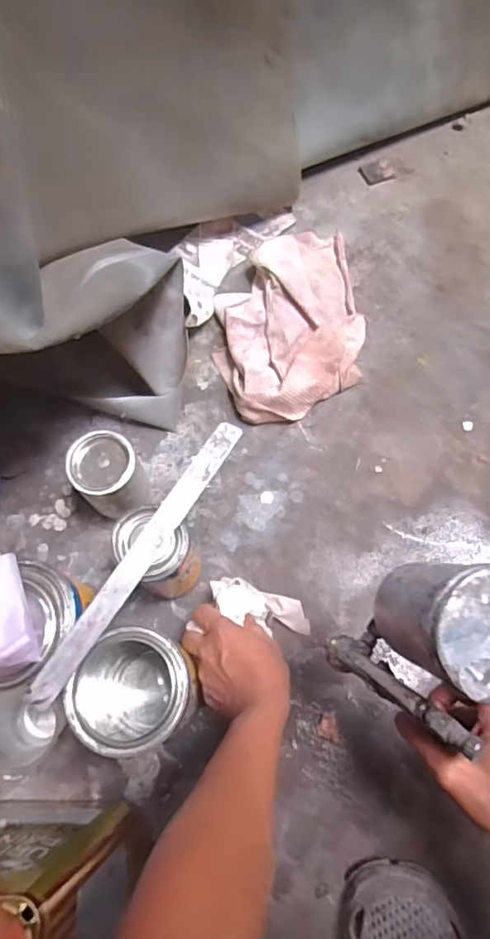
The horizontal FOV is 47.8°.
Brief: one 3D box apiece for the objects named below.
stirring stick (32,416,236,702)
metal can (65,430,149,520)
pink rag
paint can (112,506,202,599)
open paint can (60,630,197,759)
[{"bbox_3d":[-0.093,0.076,0.514,0.029,0.008,0.301,30,71,13],"label":"stirring stick"},{"bbox_3d":[-0.150,0.009,0.632,0.070,0.103,0.071,-1,69,3],"label":"metal can"},{"bbox_3d":[0.058,-0.203,0.736,0.200,0.041,0.287,-9,68,0],"label":"pink rag"},{"bbox_3d":[-0.088,0.094,0.582,0.075,0.136,0.064,32,74,14],"label":"paint can"},{"bbox_3d":[-0.109,0.217,0.545,0.114,0.145,0.101,0,68,-11],"label":"open paint can"}]

